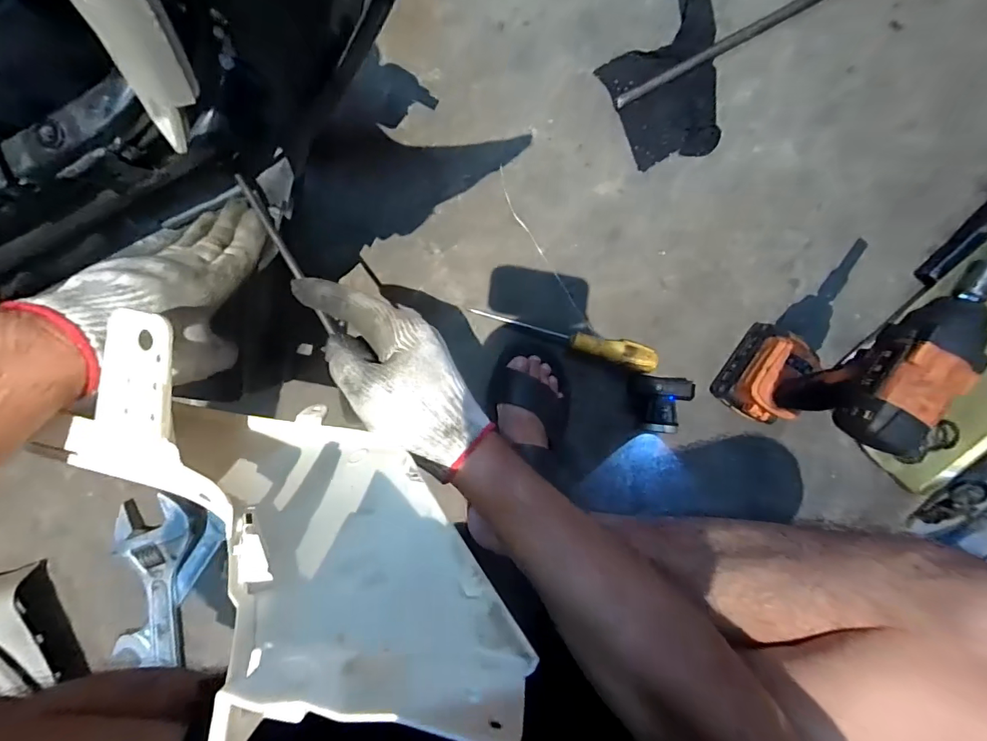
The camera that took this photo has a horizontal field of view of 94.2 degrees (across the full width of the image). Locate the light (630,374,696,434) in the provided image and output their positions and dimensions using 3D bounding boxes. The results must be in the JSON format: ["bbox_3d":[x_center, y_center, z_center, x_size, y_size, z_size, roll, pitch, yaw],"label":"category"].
[{"bbox_3d":[0.207,0.042,0.572,0.069,0.051,0.072,3,96,-2],"label":"light"}]

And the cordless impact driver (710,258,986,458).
[{"bbox_3d":[0.361,-0.033,0.468,0.070,0.248,0.223,30,95,-4],"label":"cordless impact driver"}]

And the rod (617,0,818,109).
[{"bbox_3d":[0.303,-0.403,0.543,0.341,0.016,0.018,-29,96,2],"label":"rod"}]

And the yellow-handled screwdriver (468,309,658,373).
[{"bbox_3d":[0.092,-0.046,0.566,0.234,0.024,0.031,19,95,-3],"label":"yellow-handled screwdriver"}]

